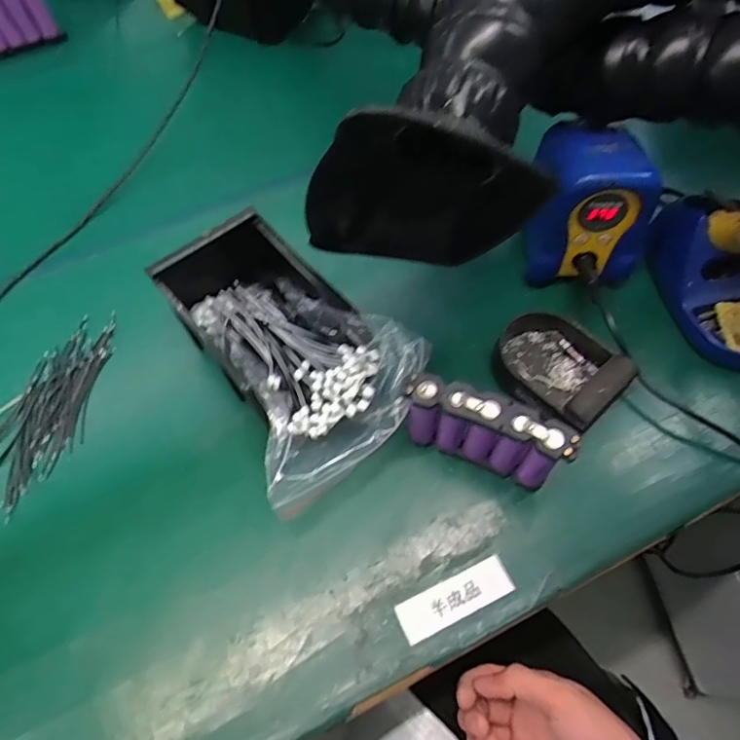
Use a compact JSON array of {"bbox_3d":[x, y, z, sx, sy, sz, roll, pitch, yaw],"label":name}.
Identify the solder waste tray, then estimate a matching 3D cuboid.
[{"bbox_3d":[0.149,-0.002,0.440,0.102,0.037,0.075,40,70,22],"label":"solder waste tray"}]

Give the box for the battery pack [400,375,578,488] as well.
[{"bbox_3d":[0.081,0.045,0.387,0.110,0.083,0.028,22,65,15],"label":"battery pack"}]

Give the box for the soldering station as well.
[{"bbox_3d":[0.187,-0.145,0.464,0.097,0.117,0.107,7,62,7],"label":"soldering station"}]

